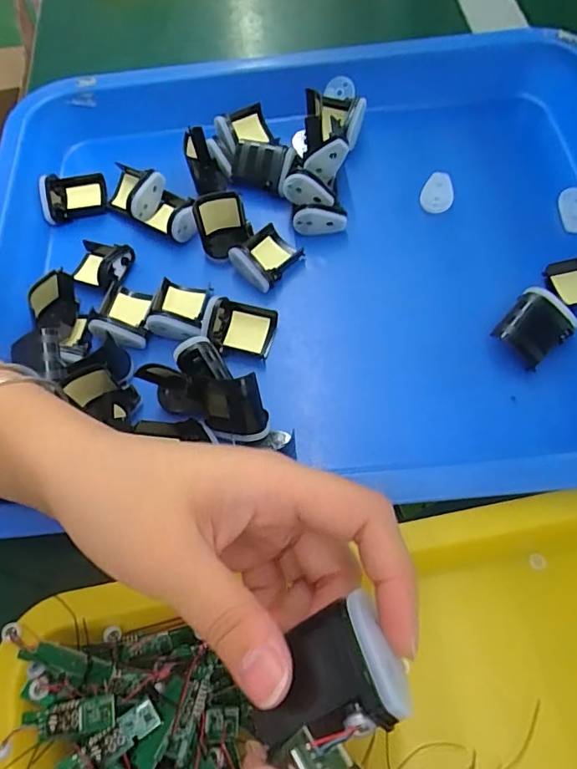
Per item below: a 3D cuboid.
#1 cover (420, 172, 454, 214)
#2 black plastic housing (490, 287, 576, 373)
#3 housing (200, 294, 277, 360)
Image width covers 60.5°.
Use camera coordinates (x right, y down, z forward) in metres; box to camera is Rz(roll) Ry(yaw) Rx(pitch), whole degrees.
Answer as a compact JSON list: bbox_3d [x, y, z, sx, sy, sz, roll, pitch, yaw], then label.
[{"bbox_3d":[0.106,-0.135,0.351,0.022,0.007,0.033,21,69,12],"label":"cover"},{"bbox_3d":[0.145,-0.032,0.293,0.035,0.023,0.040,37,73,17],"label":"black plastic housing"},{"bbox_3d":[-0.030,-0.037,0.307,0.040,0.017,0.032,16,68,10],"label":"housing"}]

